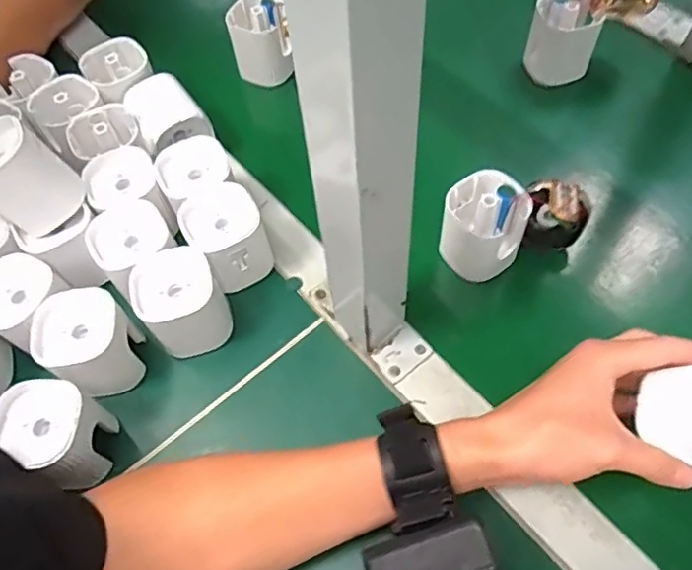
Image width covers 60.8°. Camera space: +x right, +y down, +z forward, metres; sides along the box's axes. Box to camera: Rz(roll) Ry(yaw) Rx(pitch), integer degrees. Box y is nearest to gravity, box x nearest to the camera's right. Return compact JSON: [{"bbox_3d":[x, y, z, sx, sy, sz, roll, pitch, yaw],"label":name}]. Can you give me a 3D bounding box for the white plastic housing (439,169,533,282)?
[{"bbox_3d":[0.105,-0.044,0.447,0.056,0.057,0.058,-2,60,3],"label":"white plastic housing"}]

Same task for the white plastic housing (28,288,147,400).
[{"bbox_3d":[-0.176,0.044,0.412,0.064,0.068,0.064,-2,60,3],"label":"white plastic housing"}]

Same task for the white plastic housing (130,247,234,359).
[{"bbox_3d":[-0.116,0.014,0.422,0.057,0.066,0.057,-24,61,-10],"label":"white plastic housing"}]

